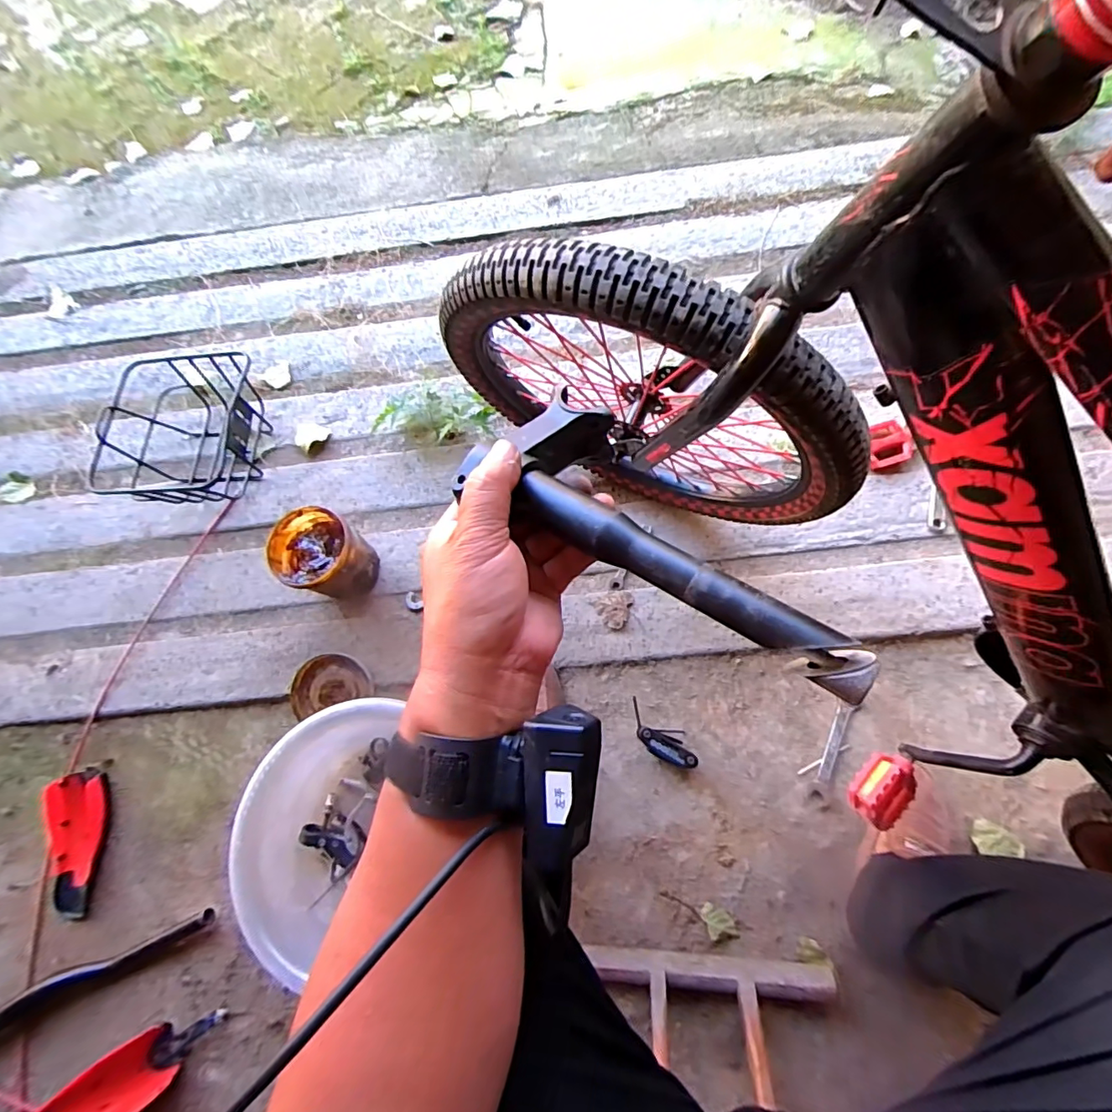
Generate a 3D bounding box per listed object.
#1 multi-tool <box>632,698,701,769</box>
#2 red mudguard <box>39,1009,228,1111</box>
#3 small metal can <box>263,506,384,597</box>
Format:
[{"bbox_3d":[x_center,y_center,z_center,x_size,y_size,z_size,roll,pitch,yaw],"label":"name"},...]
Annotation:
[{"bbox_3d":[0.157,0.269,0.765,0.119,0.047,0.056,28,78,13],"label":"multi-tool"},{"bbox_3d":[-0.653,0.785,0.742,0.316,0.035,0.089,-35,76,-9],"label":"red mudguard"},{"bbox_3d":[-0.385,0.003,0.853,0.133,0.114,0.130,36,78,15],"label":"small metal can"}]

